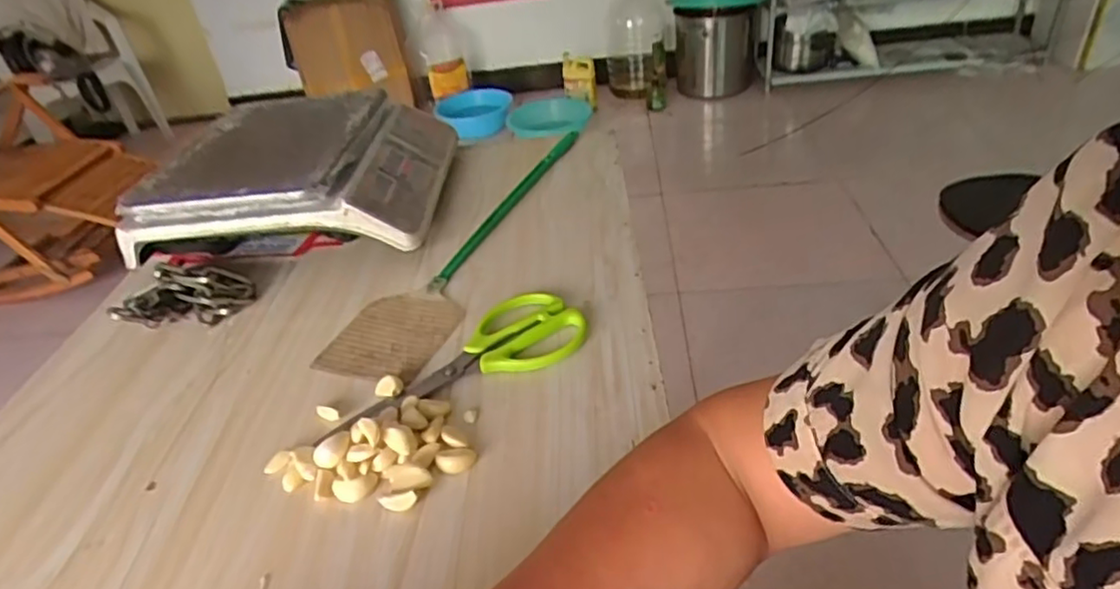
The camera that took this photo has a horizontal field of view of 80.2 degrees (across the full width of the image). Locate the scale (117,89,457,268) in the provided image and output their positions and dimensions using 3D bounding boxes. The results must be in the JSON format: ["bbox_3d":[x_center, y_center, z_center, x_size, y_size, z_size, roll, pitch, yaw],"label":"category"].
[{"bbox_3d":[-0.315,-0.149,0.849,0.326,0.121,0.312,-5,35,3],"label":"scale"}]

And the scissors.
[{"bbox_3d":[-0.078,0.066,0.563,0.231,0.019,0.086,-32,42,-31],"label":"scissors"}]

